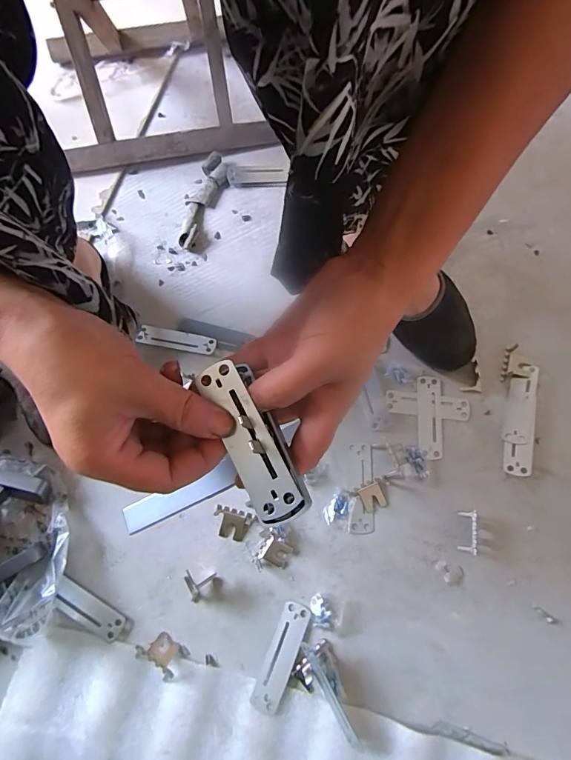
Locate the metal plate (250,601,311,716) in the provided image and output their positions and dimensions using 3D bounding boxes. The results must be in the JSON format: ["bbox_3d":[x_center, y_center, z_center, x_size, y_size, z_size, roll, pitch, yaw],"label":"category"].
[{"bbox_3d":[-0.004,0.270,0.416,0.028,0.004,0.095,20,69,11],"label":"metal plate"}]

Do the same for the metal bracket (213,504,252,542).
[{"bbox_3d":[-0.059,0.154,0.454,0.039,0.008,0.032,14,73,5],"label":"metal bracket"}]

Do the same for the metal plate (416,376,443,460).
[{"bbox_3d":[0.164,0.041,0.484,0.028,0.004,0.095,3,73,2],"label":"metal plate"}]

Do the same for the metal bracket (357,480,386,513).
[{"bbox_3d":[0.093,0.125,0.458,0.025,0.004,0.030,-20,73,-5],"label":"metal bracket"}]

